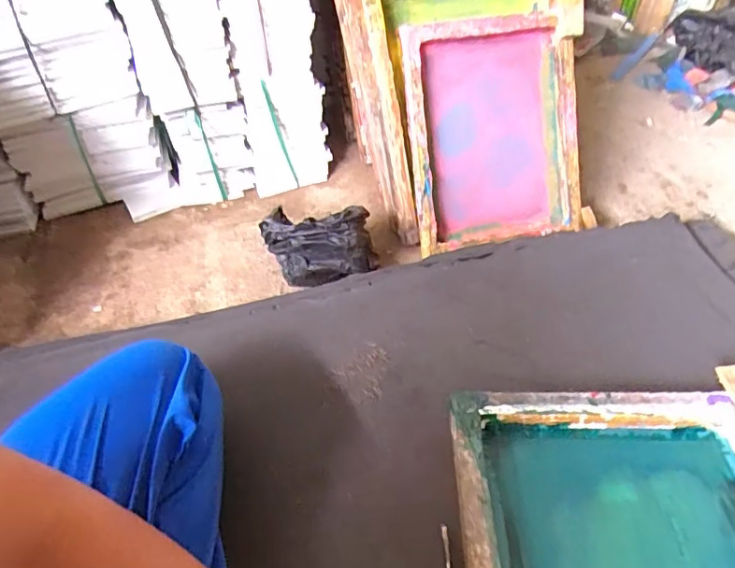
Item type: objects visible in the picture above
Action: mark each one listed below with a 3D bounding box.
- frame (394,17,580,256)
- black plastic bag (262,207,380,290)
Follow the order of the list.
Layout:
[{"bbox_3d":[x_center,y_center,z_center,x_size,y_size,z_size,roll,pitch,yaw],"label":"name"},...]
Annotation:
[{"bbox_3d":[0.226,-0.260,0.931,0.295,0.382,0.033,-10,19,-5],"label":"frame"},{"bbox_3d":[-0.081,-0.063,0.868,0.171,0.124,0.045,-11,21,13],"label":"black plastic bag"}]

